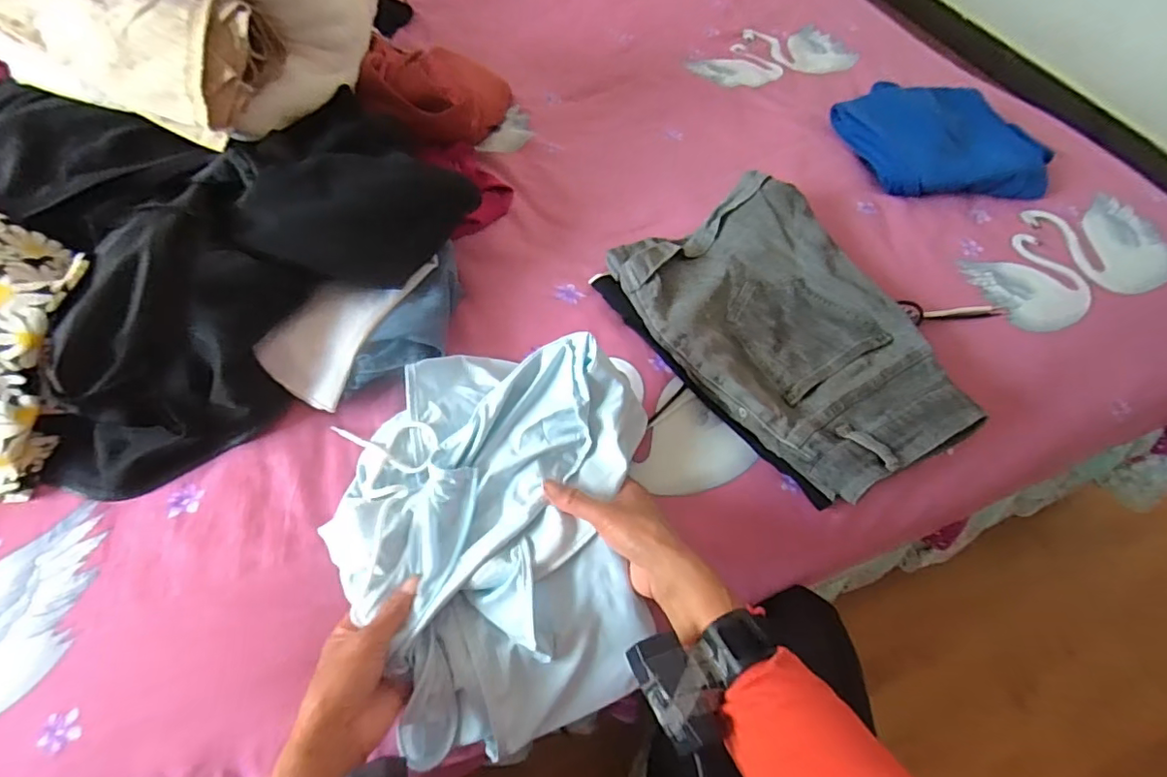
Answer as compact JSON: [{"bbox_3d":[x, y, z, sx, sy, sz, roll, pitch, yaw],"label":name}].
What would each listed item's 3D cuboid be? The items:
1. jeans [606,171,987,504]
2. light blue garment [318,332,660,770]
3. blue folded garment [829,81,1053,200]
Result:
[{"bbox_3d":[0.210,-0.069,0.579,0.239,0.042,0.349,-22,62,-16],"label":"jeans"},{"bbox_3d":[-0.076,0.113,0.468,0.251,0.104,0.313,2,58,-2],"label":"light blue garment"},{"bbox_3d":[0.530,-0.370,0.814,0.267,0.061,0.244,-9,59,-8],"label":"blue folded garment"}]

